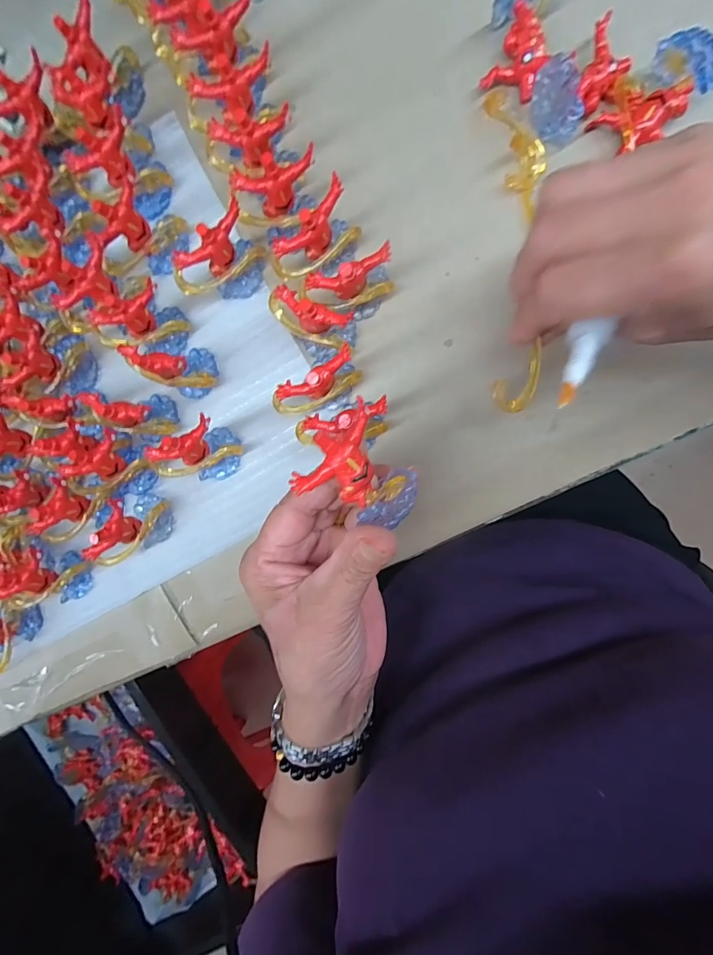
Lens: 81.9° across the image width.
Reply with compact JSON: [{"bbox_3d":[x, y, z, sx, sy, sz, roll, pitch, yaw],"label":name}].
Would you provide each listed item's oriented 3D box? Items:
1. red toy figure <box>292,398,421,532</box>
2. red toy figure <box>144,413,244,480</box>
[{"bbox_3d":[0.005,-0.001,0.184,0.048,0.023,0.045,40,99,4],"label":"red toy figure"},{"bbox_3d":[-0.102,-0.012,0.260,0.051,0.052,0.031,-26,90,10],"label":"red toy figure"}]

